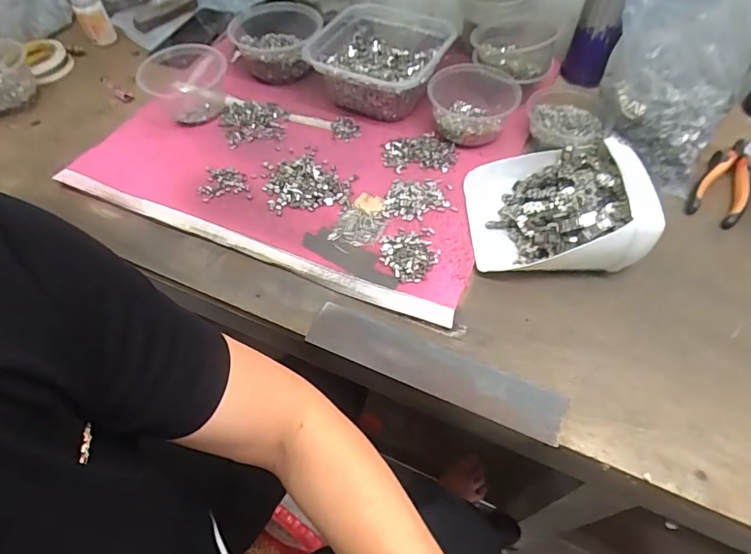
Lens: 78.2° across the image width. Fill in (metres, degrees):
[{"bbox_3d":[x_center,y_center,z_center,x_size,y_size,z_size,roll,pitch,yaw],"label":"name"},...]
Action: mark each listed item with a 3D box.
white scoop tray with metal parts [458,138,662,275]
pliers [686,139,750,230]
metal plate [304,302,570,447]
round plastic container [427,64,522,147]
[{"bbox_3d":[0.195,-0.083,0.500,0.174,0.072,0.149,-1,57,1],"label":"white scoop tray with metal parts"},{"bbox_3d":[0.425,-0.119,0.555,0.054,0.014,0.140,30,63,19],"label":"pliers"},{"bbox_3d":[0.052,0.086,0.441,0.246,0.006,0.050,21,54,16],"label":"metal plate"},{"bbox_3d":[0.127,-0.229,0.611,0.111,0.046,0.111,-1,57,1],"label":"round plastic container"}]

